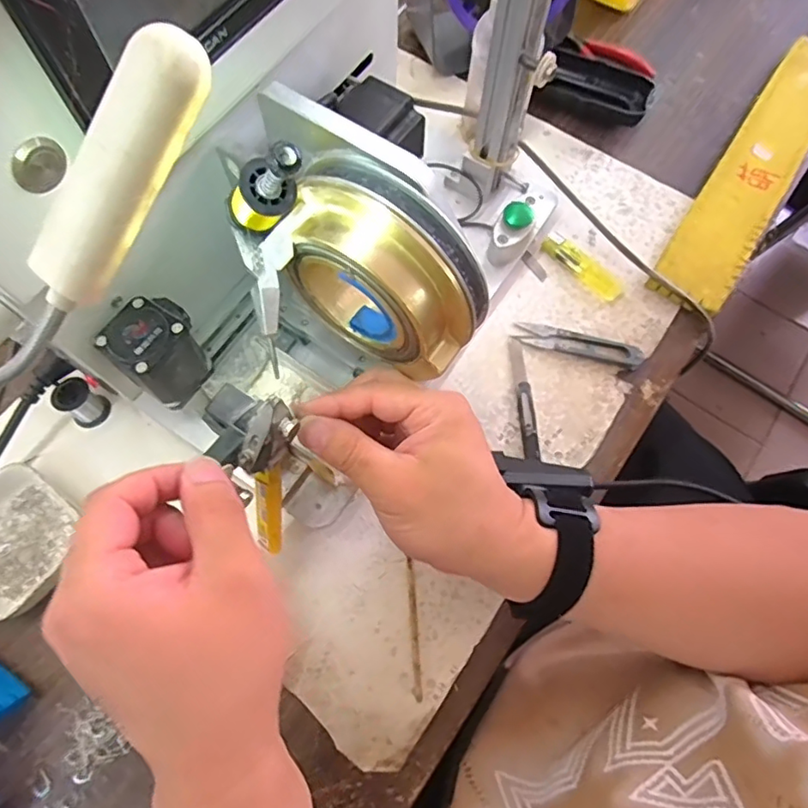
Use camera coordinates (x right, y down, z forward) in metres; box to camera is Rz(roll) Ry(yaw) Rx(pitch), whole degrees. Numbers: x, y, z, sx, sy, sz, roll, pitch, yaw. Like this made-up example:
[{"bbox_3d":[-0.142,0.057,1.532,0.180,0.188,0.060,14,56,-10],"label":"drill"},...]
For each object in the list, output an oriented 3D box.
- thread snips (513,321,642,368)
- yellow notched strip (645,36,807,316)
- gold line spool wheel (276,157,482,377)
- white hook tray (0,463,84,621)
[{"bbox_3d":[0.140,-0.048,0.457,0.101,0.007,0.023,15,71,6],"label":"thread snips"},{"bbox_3d":[0.328,-0.220,0.524,0.064,0.023,0.347,33,74,12],"label":"yellow notched strip"},{"bbox_3d":[-0.010,-0.066,0.300,0.103,0.098,0.046,31,72,9],"label":"gold line spool wheel"},{"bbox_3d":[-0.265,0.094,0.387,0.084,0.032,0.079,38,75,13],"label":"white hook tray"}]

